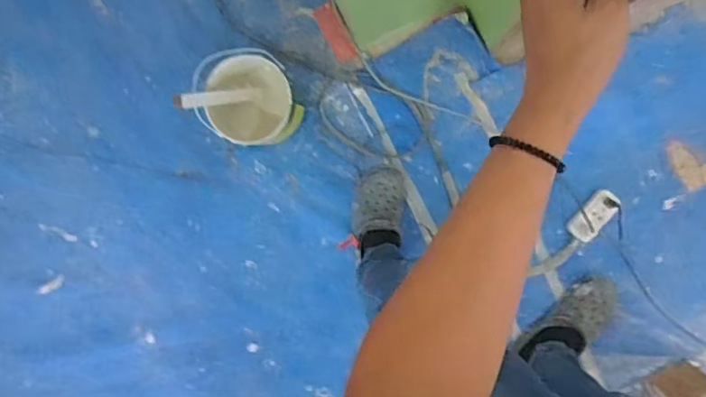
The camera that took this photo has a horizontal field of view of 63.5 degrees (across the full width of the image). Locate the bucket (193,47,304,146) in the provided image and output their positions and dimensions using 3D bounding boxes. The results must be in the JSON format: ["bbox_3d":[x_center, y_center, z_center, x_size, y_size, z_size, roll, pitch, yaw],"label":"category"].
[{"bbox_3d":[-0.211,-0.210,1.209,0.181,0.213,0.186,1,97,5],"label":"bucket"}]

